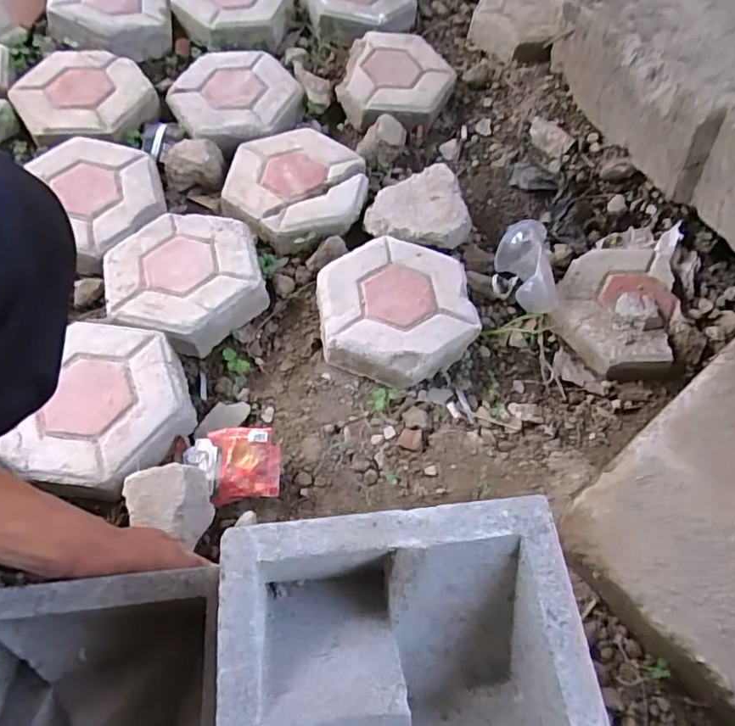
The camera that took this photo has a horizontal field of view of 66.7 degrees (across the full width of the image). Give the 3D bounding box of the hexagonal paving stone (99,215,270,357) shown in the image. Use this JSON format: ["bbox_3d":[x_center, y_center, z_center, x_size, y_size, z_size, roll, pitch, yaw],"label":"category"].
[{"bbox_3d":[-0.248,-0.111,0.758,0.200,0.057,0.216,-13,61,-12],"label":"hexagonal paving stone"}]

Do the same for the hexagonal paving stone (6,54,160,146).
[{"bbox_3d":[-0.448,-0.419,0.888,0.199,0.046,0.220,-27,65,-19],"label":"hexagonal paving stone"}]

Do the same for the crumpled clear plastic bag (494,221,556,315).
[{"bbox_3d":[0.224,-0.128,0.779,0.073,0.079,0.116,0,59,-2],"label":"crumpled clear plastic bag"}]

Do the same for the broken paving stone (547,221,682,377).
[{"bbox_3d":[0.359,-0.116,0.798,0.155,0.049,0.293,20,60,7],"label":"broken paving stone"}]

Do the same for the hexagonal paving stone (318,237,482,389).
[{"bbox_3d":[0.037,-0.071,0.749,0.204,0.060,0.214,-6,60,-8],"label":"hexagonal paving stone"}]

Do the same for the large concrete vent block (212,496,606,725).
[{"bbox_3d":[0.023,0.190,0.309,0.194,0.084,0.196,-3,60,-7],"label":"large concrete vent block"}]

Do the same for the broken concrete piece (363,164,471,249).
[{"bbox_3d":[0.066,-0.226,0.829,0.148,0.060,0.146,-9,61,-10],"label":"broken concrete piece"}]

